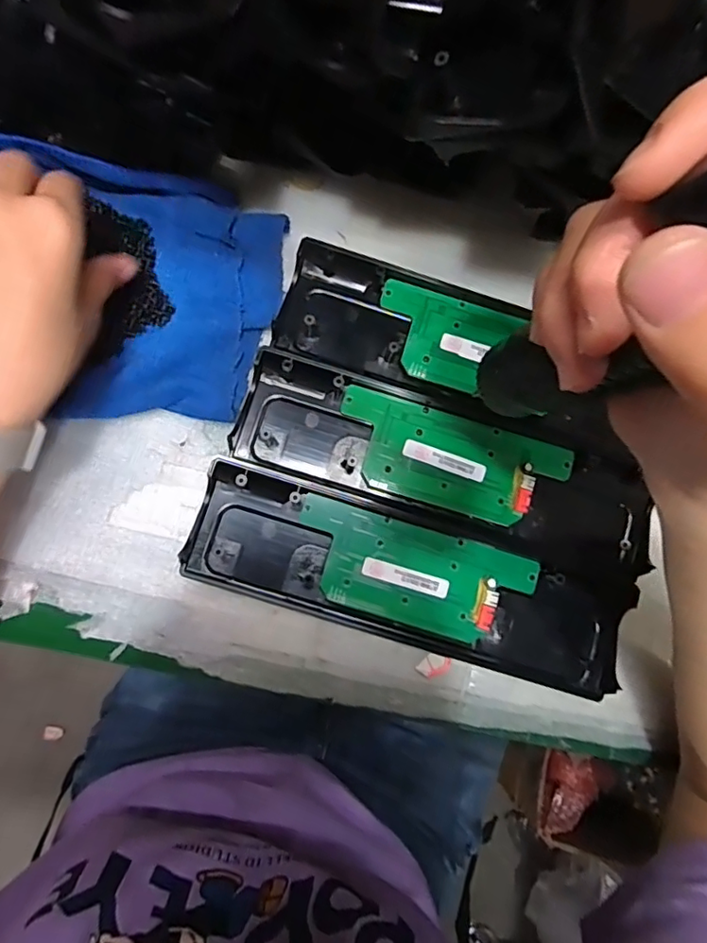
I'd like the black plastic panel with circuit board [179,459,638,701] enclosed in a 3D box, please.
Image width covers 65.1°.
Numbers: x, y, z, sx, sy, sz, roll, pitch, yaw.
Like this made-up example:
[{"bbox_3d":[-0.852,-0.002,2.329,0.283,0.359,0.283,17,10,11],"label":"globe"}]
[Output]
[{"bbox_3d":[0.033,0.062,0.311,0.243,0.028,0.065,17,82,-2],"label":"black plastic panel with circuit board"}]

